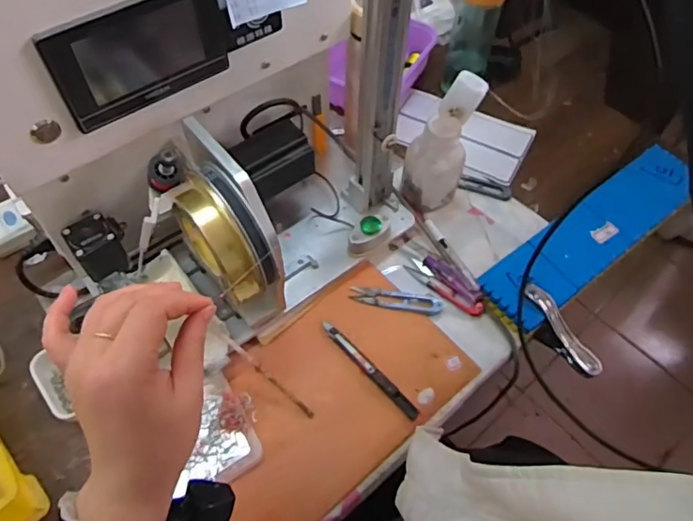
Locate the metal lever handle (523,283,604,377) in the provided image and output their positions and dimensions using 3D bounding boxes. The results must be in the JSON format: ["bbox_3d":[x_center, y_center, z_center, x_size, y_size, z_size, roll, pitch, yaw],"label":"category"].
[{"bbox_3d":[0.232,0.072,0.570,0.019,0.018,0.112,-31,81,-20],"label":"metal lever handle"}]

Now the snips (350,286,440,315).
[{"bbox_3d":[0.056,0.044,0.598,0.102,0.009,0.025,9,57,4],"label":"snips"}]

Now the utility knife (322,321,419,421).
[{"bbox_3d":[0.023,0.111,0.551,0.012,0.007,0.135,-37,65,-23],"label":"utility knife"}]

